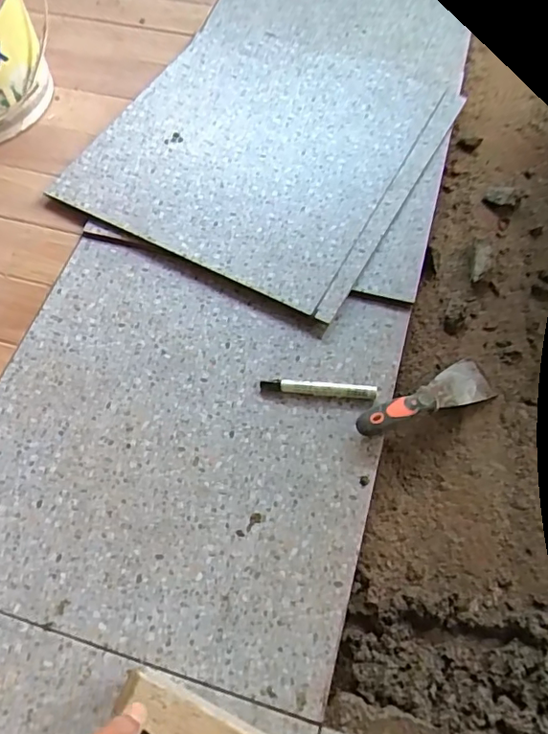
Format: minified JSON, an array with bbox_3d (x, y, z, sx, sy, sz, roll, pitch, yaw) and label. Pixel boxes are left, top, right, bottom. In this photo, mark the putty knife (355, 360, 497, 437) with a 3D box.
[{"bbox_3d":[0.188,0.042,0.686,0.200,0.025,0.056,-17,61,-26],"label":"putty knife"}]

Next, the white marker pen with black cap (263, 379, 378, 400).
[{"bbox_3d":[0.057,0.027,0.694,0.144,0.010,0.018,5,63,5],"label":"white marker pen with black cap"}]

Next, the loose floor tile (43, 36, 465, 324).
[{"bbox_3d":[-0.019,-0.364,0.893,0.490,0.020,0.513,25,66,15],"label":"loose floor tile"}]

